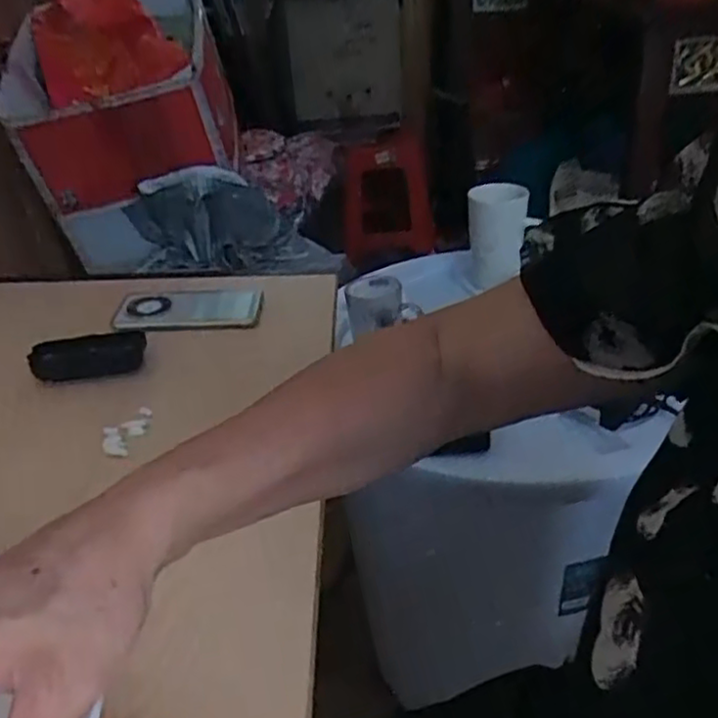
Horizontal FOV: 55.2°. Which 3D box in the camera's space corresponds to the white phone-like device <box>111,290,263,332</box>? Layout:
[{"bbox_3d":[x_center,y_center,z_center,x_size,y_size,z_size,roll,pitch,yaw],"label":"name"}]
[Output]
[{"bbox_3d":[-0.199,-0.058,0.799,0.164,0.013,0.082,-3,39,-3],"label":"white phone-like device"}]

